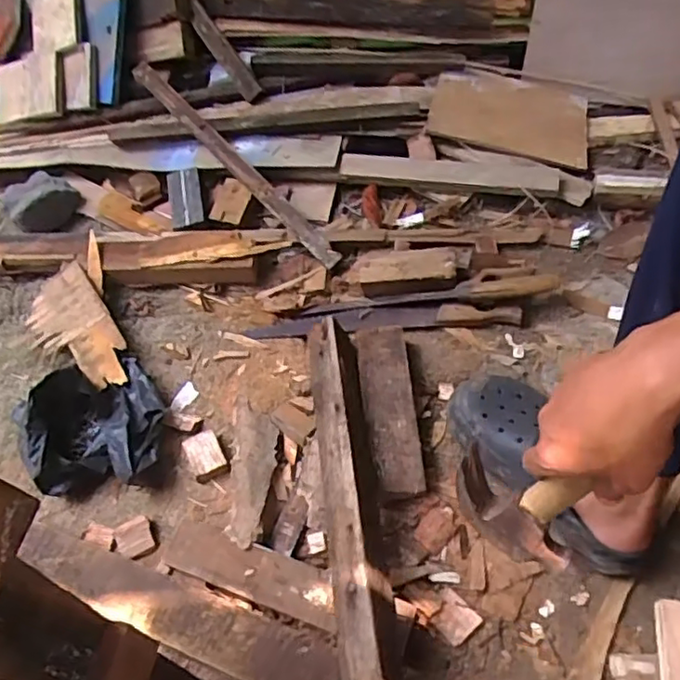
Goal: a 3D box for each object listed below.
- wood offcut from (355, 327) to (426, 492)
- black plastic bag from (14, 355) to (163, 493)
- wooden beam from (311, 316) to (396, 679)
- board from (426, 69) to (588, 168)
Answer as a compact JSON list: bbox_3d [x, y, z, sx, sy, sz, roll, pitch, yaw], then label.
[{"bbox_3d":[0.064,0.087,0.814,0.070,0.042,0.224,-9,53,-1],"label":"wood offcut"},{"bbox_3d":[-0.309,0.112,0.808,0.170,0.090,0.187,-29,56,-16],"label":"black plastic bag"},{"bbox_3d":[0.018,0.242,0.625,0.051,0.044,0.676,-8,49,-1],"label":"wooden beam"},{"bbox_3d":[0.293,-0.385,1.090,0.272,0.012,0.164,13,65,-3],"label":"board"}]

